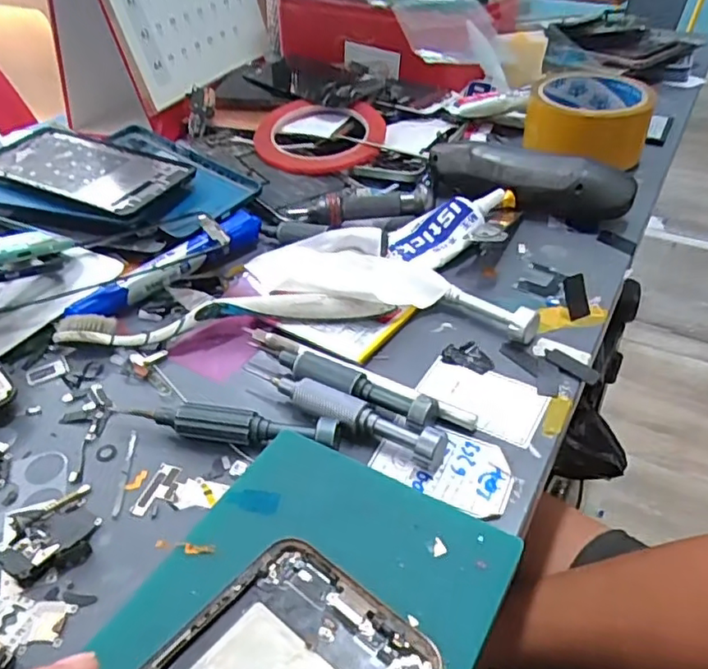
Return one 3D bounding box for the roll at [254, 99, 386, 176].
[{"bbox_3d":[-0.031,-0.163,0.507,0.107,0.013,0.103,-3,50,3],"label":"roll"}]

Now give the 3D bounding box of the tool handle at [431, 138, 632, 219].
[{"bbox_3d":[0.121,-0.110,0.435,0.141,0.040,0.024,21,43,21],"label":"tool handle"}]

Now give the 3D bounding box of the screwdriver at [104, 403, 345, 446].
[{"bbox_3d":[-0.061,0.041,0.275,0.108,0.019,0.014,7,39,10],"label":"screwdriver"}]

